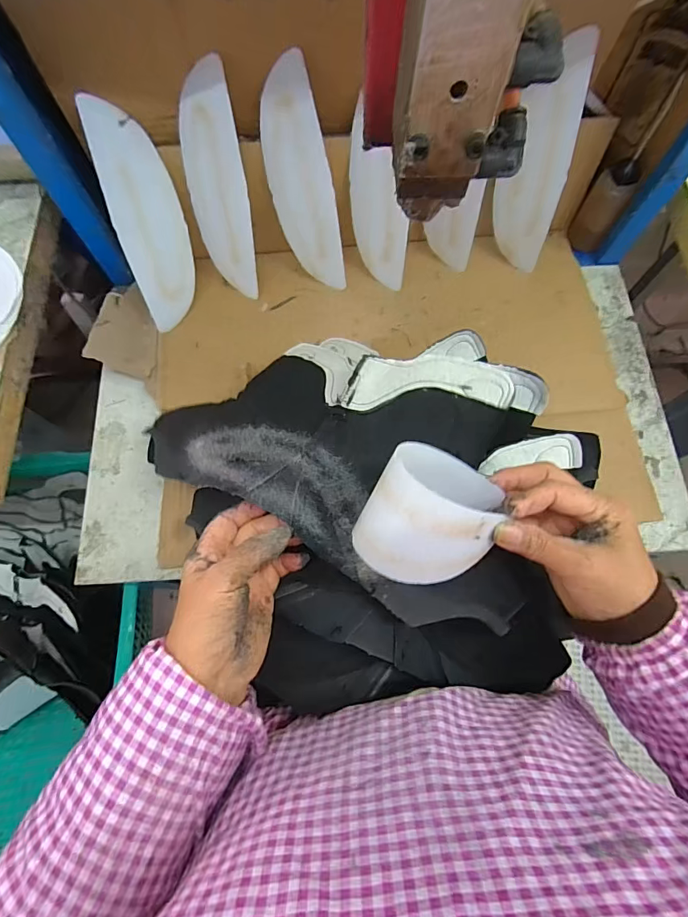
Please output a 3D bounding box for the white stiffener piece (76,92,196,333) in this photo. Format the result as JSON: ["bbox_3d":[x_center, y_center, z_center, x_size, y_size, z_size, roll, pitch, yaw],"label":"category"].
[{"bbox_3d":[-0.212,-0.257,0.482,0.073,0.211,0.006,-23,34,-24],"label":"white stiffener piece"}]

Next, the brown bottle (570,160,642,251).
[{"bbox_3d":[0.312,-0.303,0.530,0.043,0.107,0.043,28,53,9],"label":"brown bottle"}]

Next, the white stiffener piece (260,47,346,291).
[{"bbox_3d":[-0.047,-0.294,0.480,0.071,0.209,0.010,4,43,21],"label":"white stiffener piece"}]

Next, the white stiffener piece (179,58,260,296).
[{"bbox_3d":[-0.138,-0.289,0.479,0.070,0.210,0.008,11,42,16],"label":"white stiffener piece"}]

